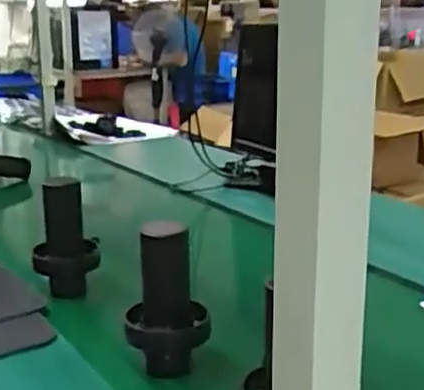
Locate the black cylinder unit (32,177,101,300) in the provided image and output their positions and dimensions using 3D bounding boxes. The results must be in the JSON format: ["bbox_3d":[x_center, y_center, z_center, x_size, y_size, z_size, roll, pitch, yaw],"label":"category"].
[{"bbox_3d":[-0.213,0.058,1.004,0.096,0.161,0.082,-1,18,-10],"label":"black cylinder unit"}]

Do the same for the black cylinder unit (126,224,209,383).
[{"bbox_3d":[-0.050,0.130,0.794,0.092,0.196,0.077,2,18,0],"label":"black cylinder unit"}]

